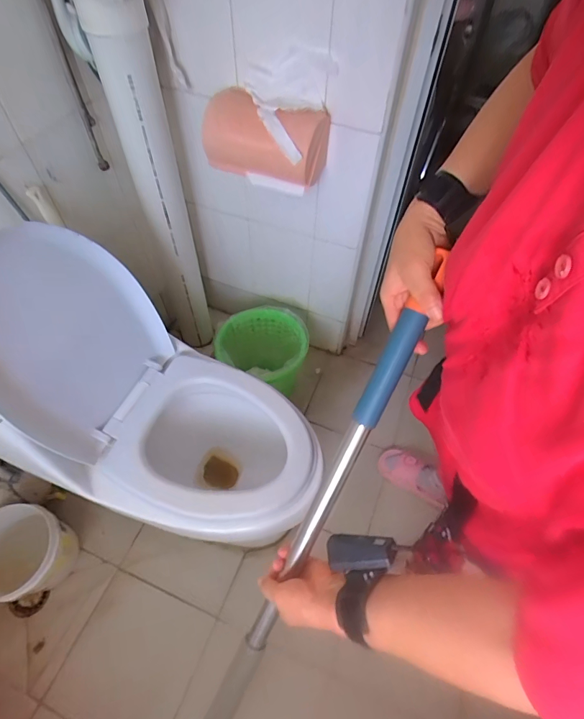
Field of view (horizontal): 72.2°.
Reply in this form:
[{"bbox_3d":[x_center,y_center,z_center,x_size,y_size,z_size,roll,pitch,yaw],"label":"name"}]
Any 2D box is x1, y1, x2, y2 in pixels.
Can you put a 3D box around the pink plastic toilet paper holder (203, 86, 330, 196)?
[{"bbox_3d":[-0.046,-0.437,0.811,0.227,0.146,0.120,5,55,1],"label":"pink plastic toilet paper holder"}]

